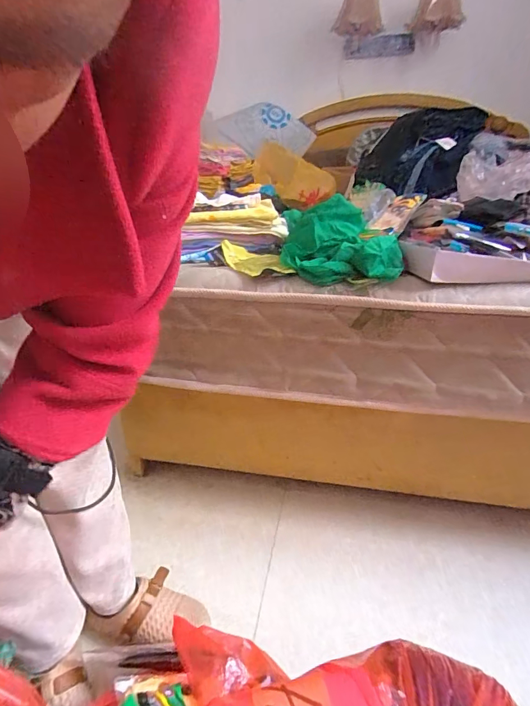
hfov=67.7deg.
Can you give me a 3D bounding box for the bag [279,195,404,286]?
[{"bbox_3d":[0.129,-0.211,0.745,0.190,0.113,0.240,-3,25,-5],"label":"bag"}]

